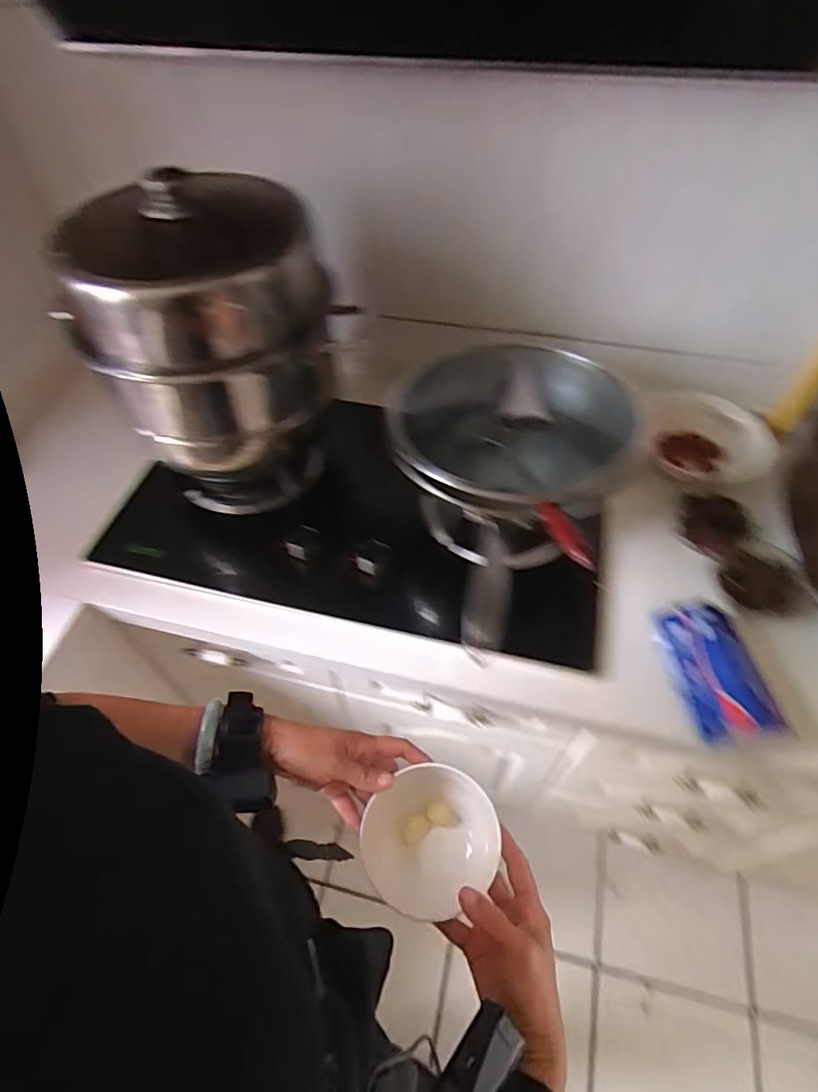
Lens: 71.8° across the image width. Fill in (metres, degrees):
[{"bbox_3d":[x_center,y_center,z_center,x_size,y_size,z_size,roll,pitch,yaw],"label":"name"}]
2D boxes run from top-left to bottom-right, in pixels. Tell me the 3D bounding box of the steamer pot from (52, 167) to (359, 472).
[{"bbox_3d":[-0.250,-0.291,0.745,0.296,0.308,0.270,0,56,0],"label":"steamer pot"}]

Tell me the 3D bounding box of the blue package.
[{"bbox_3d":[0.380,0.151,0.692,0.094,0.048,0.172,-8,56,-4],"label":"blue package"}]

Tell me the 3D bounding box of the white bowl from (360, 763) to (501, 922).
[{"bbox_3d":[0.022,0.256,0.492,0.118,0.048,0.108,0,56,0],"label":"white bowl"}]

